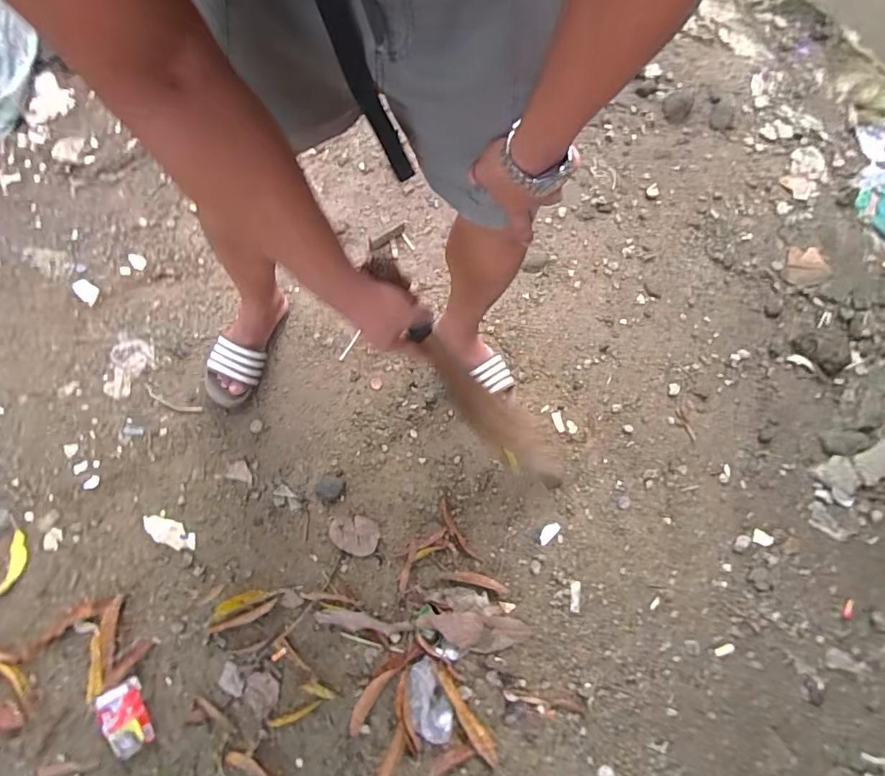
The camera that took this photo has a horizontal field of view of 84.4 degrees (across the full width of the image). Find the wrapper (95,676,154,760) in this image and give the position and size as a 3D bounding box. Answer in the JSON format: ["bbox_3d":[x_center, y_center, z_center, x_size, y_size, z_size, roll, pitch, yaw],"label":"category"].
[{"bbox_3d":[-0.546,0.570,0.842,0.072,0.035,0.109,-29,71,-8],"label":"wrapper"}]

